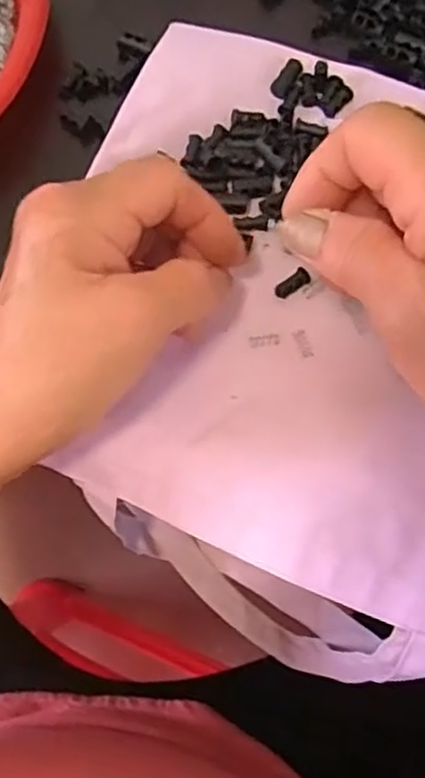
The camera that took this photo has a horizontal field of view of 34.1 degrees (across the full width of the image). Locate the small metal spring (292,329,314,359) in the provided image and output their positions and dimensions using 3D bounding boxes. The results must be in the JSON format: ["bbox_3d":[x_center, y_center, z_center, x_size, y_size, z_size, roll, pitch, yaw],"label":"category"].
[{"bbox_3d":[0.040,-0.020,0.300,0.006,0.004,0.014,-18,73,-9],"label":"small metal spring"}]

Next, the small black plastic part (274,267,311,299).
[{"bbox_3d":[0.036,-0.047,0.310,0.017,0.004,0.007,-36,76,-14],"label":"small black plastic part"}]

